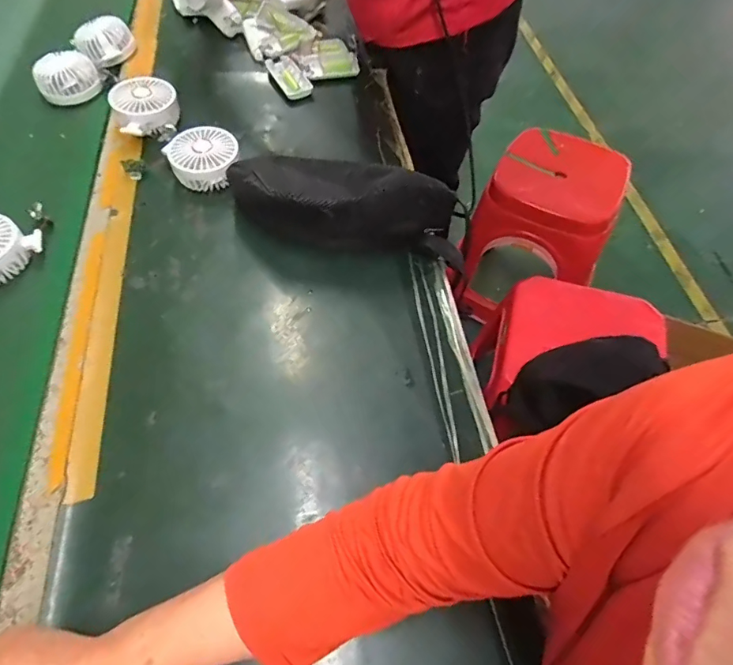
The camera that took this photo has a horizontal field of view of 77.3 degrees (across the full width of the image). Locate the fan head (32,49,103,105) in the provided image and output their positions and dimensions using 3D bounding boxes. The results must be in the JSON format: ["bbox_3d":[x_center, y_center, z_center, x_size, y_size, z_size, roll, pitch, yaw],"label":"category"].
[{"bbox_3d":[-0.457,-0.390,0.701,0.089,0.042,0.073,-27,66,-20],"label":"fan head"}]

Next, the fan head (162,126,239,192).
[{"bbox_3d":[-0.216,-0.228,0.609,0.094,0.049,0.076,-9,61,-11],"label":"fan head"}]

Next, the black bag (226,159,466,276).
[{"bbox_3d":[-0.021,-0.152,0.559,0.289,0.089,0.092,8,59,-1],"label":"black bag"}]

